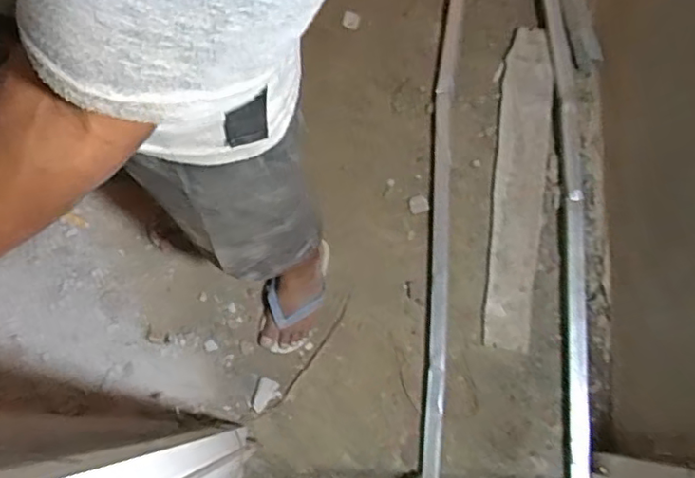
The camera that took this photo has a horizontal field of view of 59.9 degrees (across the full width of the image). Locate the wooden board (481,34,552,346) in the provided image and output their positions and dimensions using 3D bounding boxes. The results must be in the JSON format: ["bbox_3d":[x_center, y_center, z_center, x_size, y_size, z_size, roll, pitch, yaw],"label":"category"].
[{"bbox_3d":[0.337,-0.111,1.176,0.095,0.029,0.642,3,77,20],"label":"wooden board"}]

